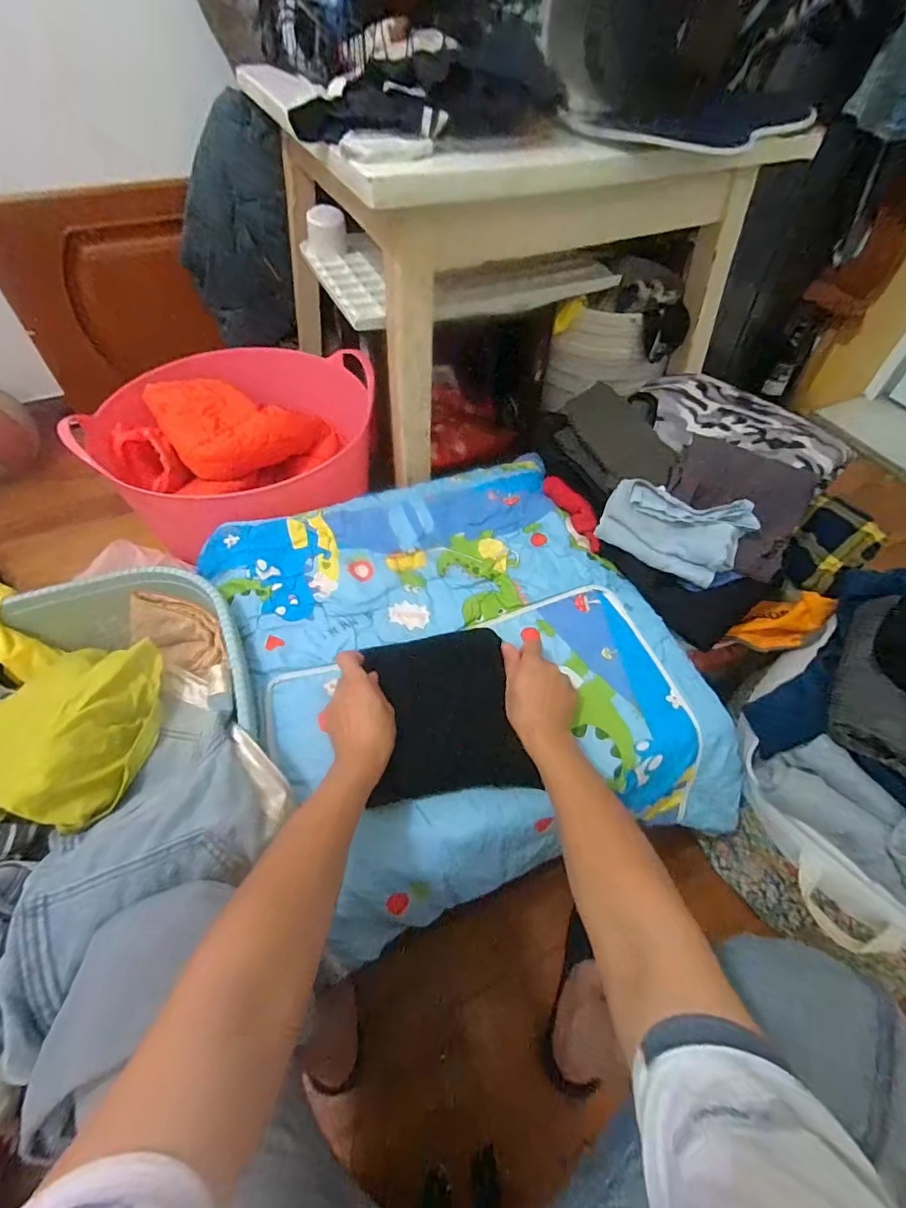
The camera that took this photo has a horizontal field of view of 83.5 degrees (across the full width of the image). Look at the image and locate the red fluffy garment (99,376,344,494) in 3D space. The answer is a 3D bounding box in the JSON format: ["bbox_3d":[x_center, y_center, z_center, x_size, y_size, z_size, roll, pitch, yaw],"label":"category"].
[{"bbox_3d":[-0.394,-0.283,0.897,0.325,0.139,0.199,1,53,-1],"label":"red fluffy garment"}]

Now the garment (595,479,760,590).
[{"bbox_3d":[0.293,-0.102,0.674,0.183,0.055,0.124,22,84,7],"label":"garment"}]

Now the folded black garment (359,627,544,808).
[{"bbox_3d":[-0.008,0.116,0.549,0.156,0.042,0.165,-5,54,-6],"label":"folded black garment"}]

